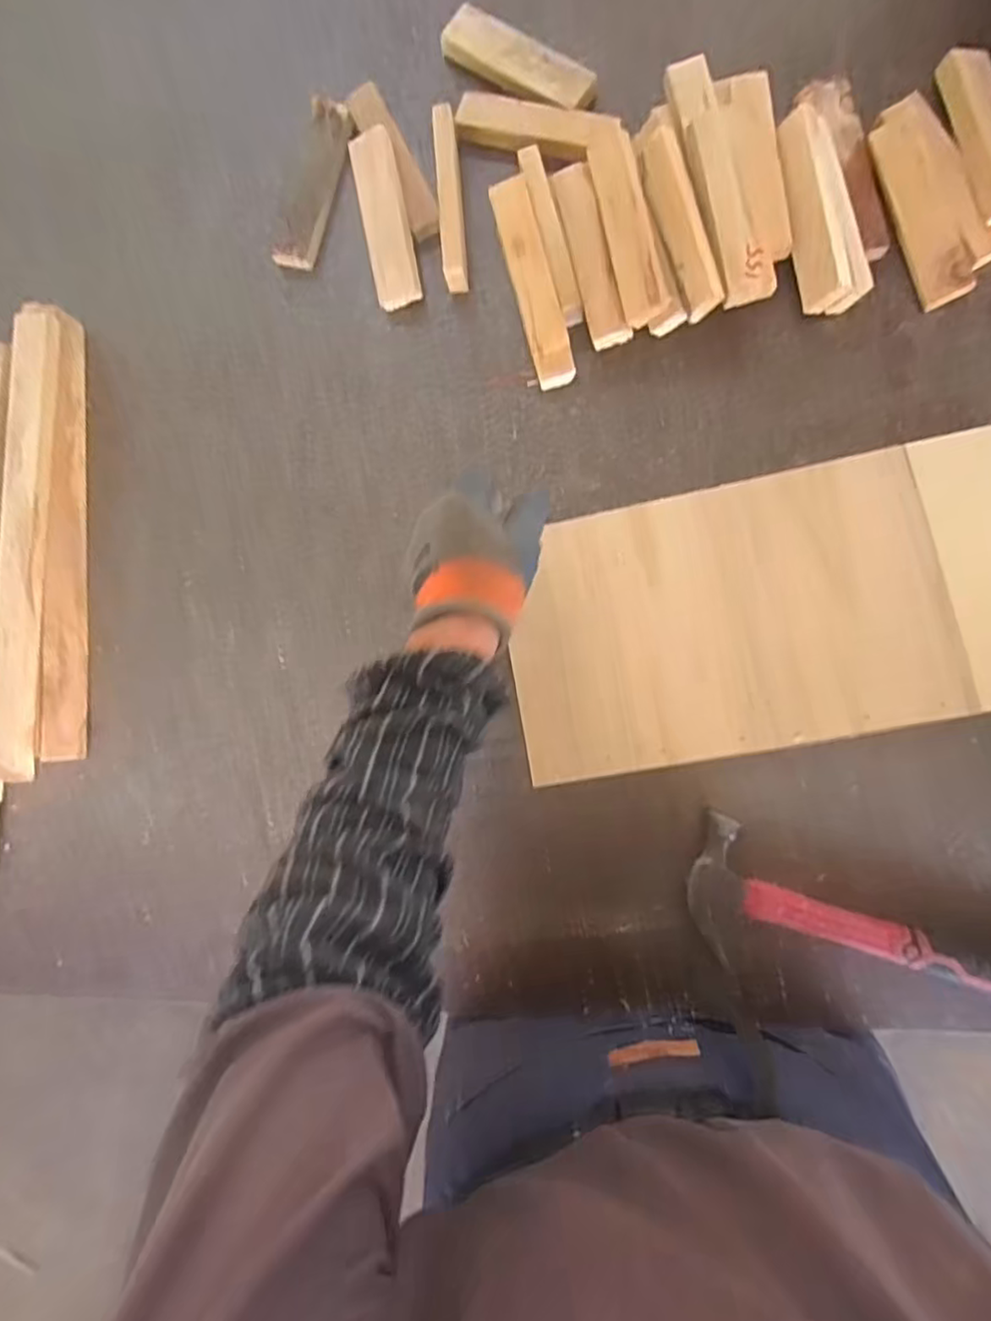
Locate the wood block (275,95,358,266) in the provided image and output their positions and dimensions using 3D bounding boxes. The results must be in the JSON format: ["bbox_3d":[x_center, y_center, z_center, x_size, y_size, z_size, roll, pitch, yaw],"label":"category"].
[{"bbox_3d":[-0.177,-0.458,0.622,0.046,0.016,0.155,17,91,9],"label":"wood block"}]

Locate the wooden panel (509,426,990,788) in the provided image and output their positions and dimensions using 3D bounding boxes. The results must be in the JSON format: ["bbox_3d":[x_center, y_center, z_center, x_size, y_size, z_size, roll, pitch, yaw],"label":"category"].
[{"bbox_3d":[0.230,-0.042,0.545,0.430,0.027,0.225,-11,87,8],"label":"wooden panel"}]

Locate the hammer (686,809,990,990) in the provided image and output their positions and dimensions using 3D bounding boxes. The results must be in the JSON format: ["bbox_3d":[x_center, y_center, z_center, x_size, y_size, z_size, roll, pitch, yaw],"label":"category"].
[{"bbox_3d":[0.313,0.242,0.530,0.322,0.029,0.105,23,92,9],"label":"hammer"}]

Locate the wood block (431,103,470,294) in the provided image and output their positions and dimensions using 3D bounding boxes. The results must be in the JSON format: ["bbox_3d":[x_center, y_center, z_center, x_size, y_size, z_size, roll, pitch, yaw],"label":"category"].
[{"bbox_3d":[-0.041,-0.431,0.597,0.022,0.037,0.163,-4,88,9],"label":"wood block"}]

